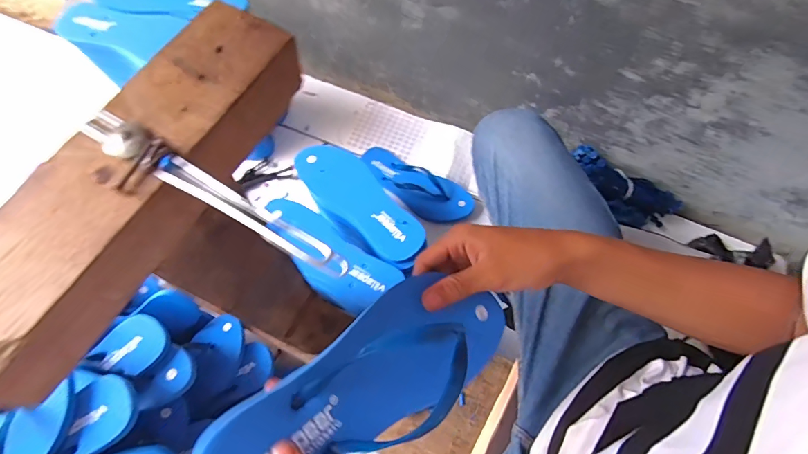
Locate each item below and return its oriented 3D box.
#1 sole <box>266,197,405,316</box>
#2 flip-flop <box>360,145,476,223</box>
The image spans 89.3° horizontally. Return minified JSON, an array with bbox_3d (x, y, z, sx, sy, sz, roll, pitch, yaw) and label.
[{"bbox_3d":[-0.119,0.040,0.594,0.224,0.018,0.090,33,72,10],"label":"sole"},{"bbox_3d":[0.020,-0.086,0.804,0.238,0.048,0.087,32,72,10],"label":"flip-flop"}]

